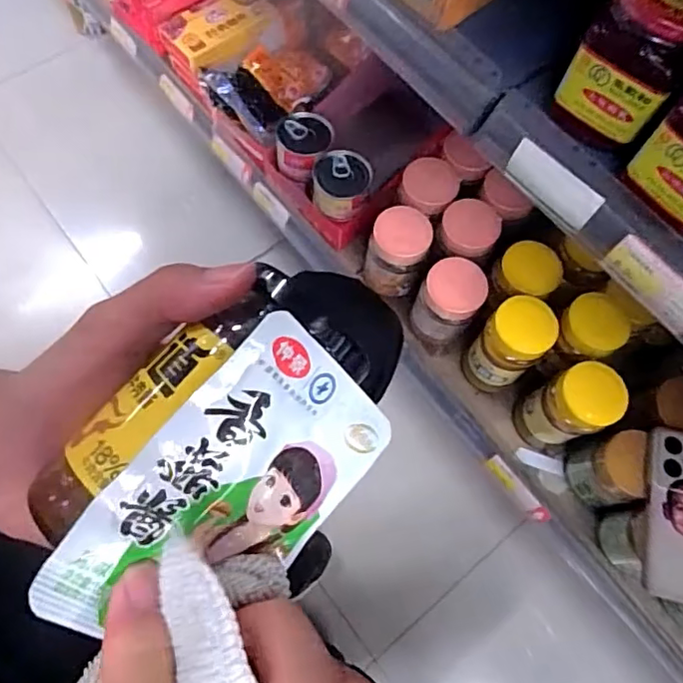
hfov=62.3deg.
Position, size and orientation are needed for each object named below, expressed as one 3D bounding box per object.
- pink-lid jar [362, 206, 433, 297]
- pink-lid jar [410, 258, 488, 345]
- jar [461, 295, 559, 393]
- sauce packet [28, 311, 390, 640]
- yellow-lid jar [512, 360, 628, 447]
[{"bbox_3d":[0.068,-0.109,0.703,0.070,0.094,0.074,1,69,-3],"label":"pink-lid jar"},{"bbox_3d":[0.127,-0.046,0.682,0.068,0.095,0.069,1,69,-3],"label":"pink-lid jar"},{"bbox_3d":[0.188,0.006,0.645,0.065,0.149,0.060,1,69,-3],"label":"jar"},{"bbox_3d":[-0.030,0.046,0.165,0.095,0.064,0.006,-49,34,-11],"label":"sauce packet"},{"bbox_3d":[0.251,0.077,0.637,0.064,0.149,0.068,1,69,-3],"label":"yellow-lid jar"}]

